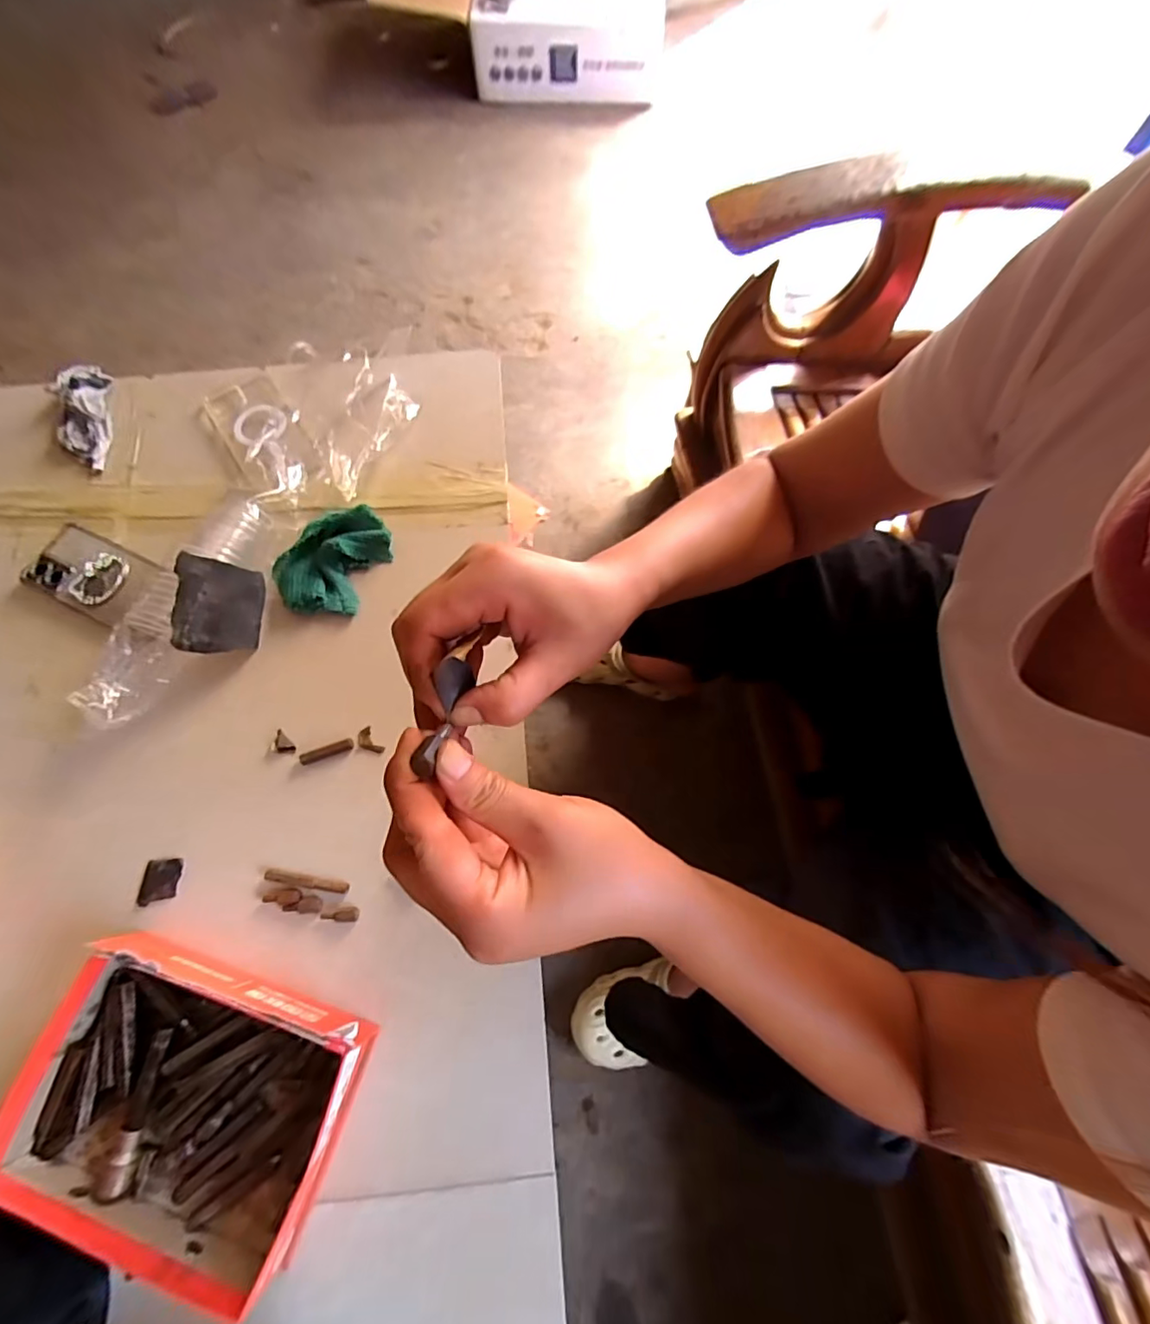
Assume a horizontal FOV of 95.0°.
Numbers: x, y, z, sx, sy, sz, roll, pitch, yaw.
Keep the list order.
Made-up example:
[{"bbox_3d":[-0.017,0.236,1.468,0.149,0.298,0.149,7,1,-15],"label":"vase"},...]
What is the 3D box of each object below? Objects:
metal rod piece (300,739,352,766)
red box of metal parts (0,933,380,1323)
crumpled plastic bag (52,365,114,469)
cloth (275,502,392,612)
[{"bbox_3d":[-0.223,0.081,0.472,0.047,0.008,0.010,-20,71,-7],"label":"metal rod piece"},{"bbox_3d":[-0.276,0.306,0.370,0.222,0.049,0.159,17,71,6],"label":"red box of metal parts"},{"bbox_3d":[-0.555,-0.279,0.594,0.047,0.023,0.137,-14,70,-5],"label":"crumpled plastic bag"},{"bbox_3d":[-0.236,-0.097,0.521,0.119,0.035,0.083,-43,75,-14],"label":"cloth"}]

